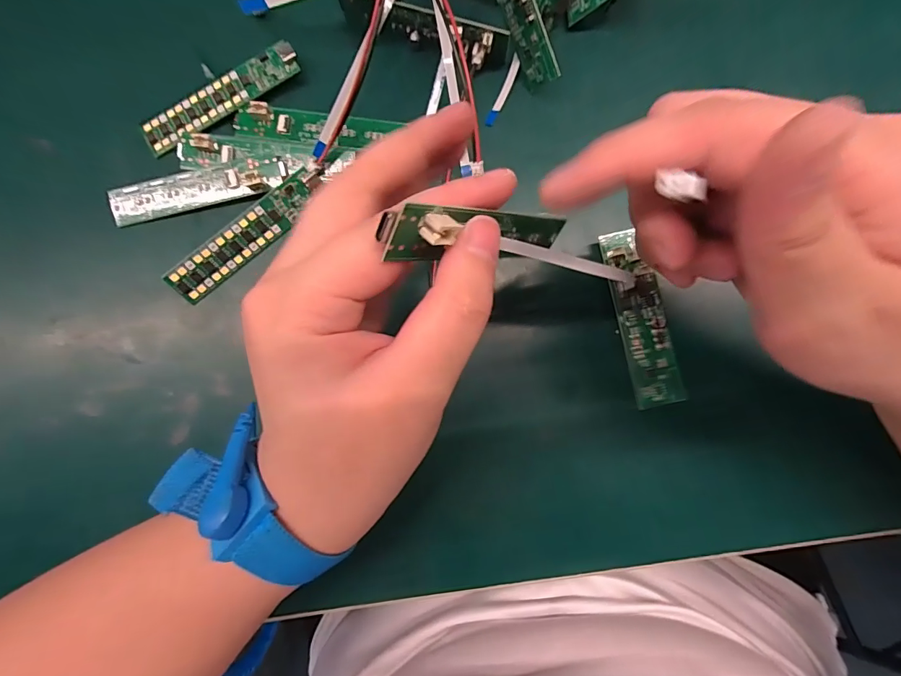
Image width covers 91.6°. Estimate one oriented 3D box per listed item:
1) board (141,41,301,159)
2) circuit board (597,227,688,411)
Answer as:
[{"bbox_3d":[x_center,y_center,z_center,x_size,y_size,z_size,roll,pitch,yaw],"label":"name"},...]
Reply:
[{"bbox_3d":[-0.112,-0.117,0.211,0.082,0.006,0.019,-31,86,-2],"label":"board"},{"bbox_3d":[0.089,-0.009,0.204,0.021,0.008,0.082,-13,85,-1],"label":"circuit board"}]

